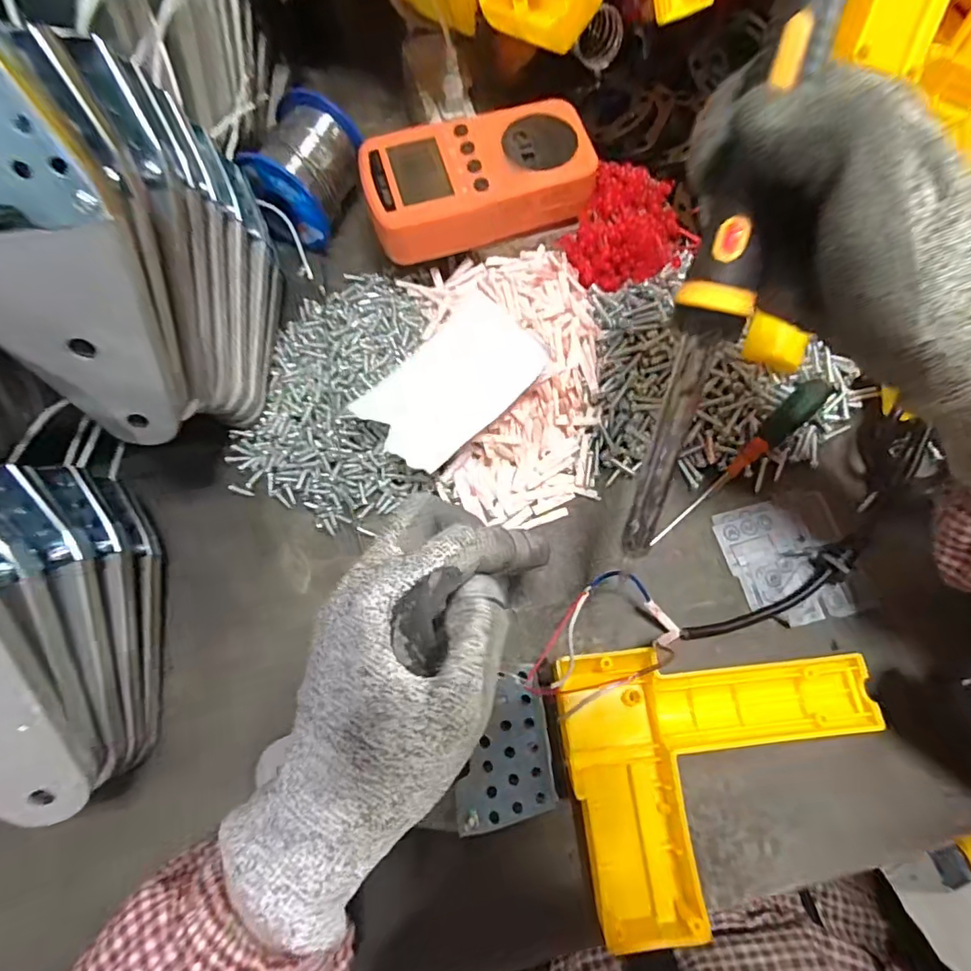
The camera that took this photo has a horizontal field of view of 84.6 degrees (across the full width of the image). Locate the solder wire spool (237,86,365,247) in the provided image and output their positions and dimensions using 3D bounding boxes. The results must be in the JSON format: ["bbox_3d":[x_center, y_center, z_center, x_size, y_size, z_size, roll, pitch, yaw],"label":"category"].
[{"bbox_3d":[-0.107,-0.193,0.328,0.054,0.049,0.070,18,73,4],"label":"solder wire spool"}]

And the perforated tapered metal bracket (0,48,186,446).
[{"bbox_3d":[-0.147,-0.065,0.180,0.067,0.128,0.010,-9,52,-2],"label":"perforated tapered metal bracket"}]

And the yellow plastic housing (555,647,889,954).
[{"bbox_3d":[0.113,0.132,0.252,0.142,0.028,0.116,-8,73,-4],"label":"yellow plastic housing"}]

